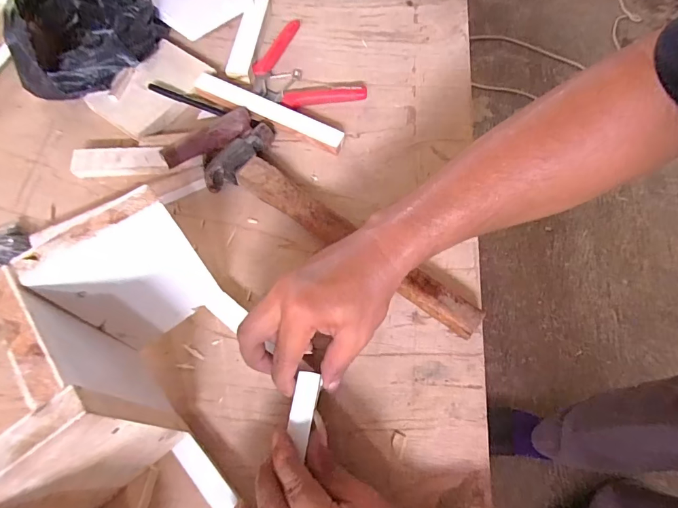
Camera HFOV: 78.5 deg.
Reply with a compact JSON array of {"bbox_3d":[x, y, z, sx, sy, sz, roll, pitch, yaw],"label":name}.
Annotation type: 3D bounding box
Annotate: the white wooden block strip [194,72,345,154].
[{"bbox_3d":[-0.082,-0.163,0.474,0.185,0.019,0.024,24,67,12],"label":"white wooden block strip"}]

